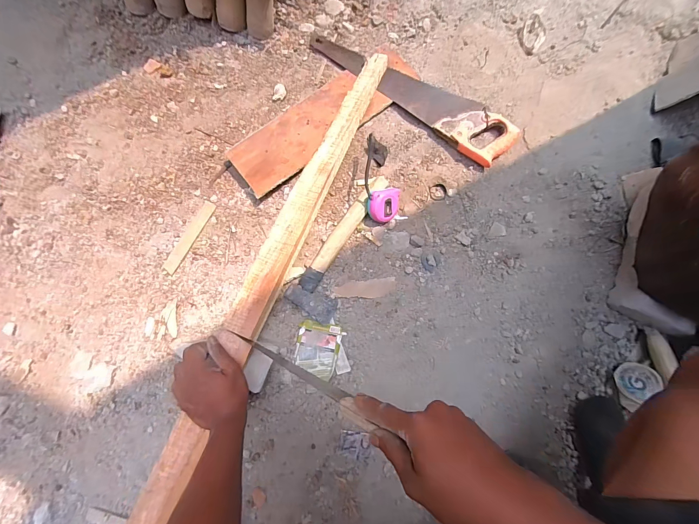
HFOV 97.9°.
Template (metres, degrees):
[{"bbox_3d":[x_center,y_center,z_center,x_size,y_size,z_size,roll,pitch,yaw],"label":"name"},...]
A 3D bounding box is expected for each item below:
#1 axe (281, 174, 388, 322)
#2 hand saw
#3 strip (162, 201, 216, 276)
[{"bbox_3d":[-0.012,-0.039,0.620,0.098,0.028,0.317,27,81,4],"label":"axe"},{"bbox_3d":[0.143,-0.397,0.680,0.493,0.030,0.119,39,82,5],"label":"hand saw"},{"bbox_3d":[-0.332,-0.052,0.634,0.026,0.006,0.164,27,81,4],"label":"strip"}]

